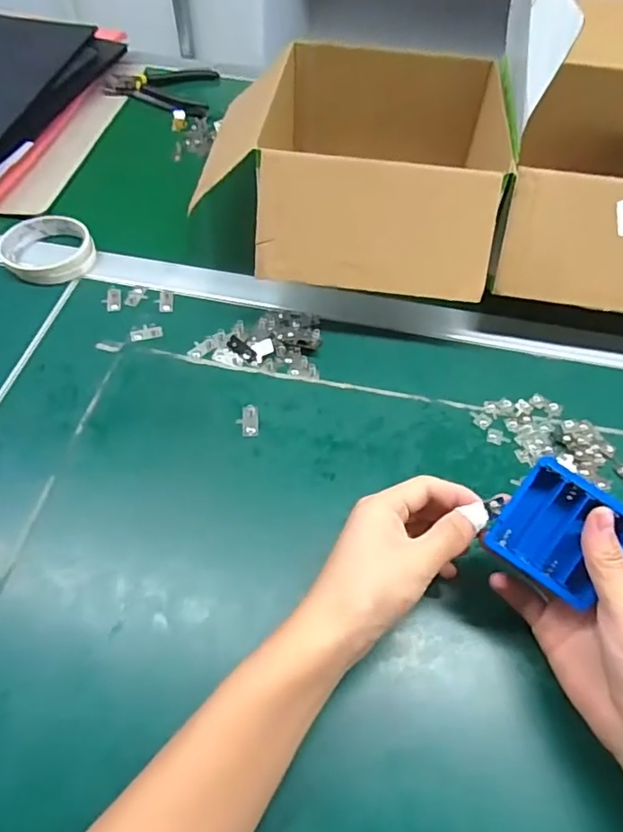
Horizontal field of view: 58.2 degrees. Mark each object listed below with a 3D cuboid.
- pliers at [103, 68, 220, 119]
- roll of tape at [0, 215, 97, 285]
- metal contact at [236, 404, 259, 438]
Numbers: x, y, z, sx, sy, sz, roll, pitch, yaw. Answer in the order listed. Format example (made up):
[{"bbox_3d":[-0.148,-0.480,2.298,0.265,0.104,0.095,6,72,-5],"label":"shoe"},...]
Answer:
[{"bbox_3d":[-0.209,-0.462,0.784,0.144,0.020,0.115,7,55,2],"label":"pliers"},{"bbox_3d":[-0.270,-0.172,0.572,0.085,0.019,0.089,1,55,-2],"label":"roll of tape"},{"bbox_3d":[-0.053,0.004,0.471,0.019,0.005,0.030,-6,56,-7],"label":"metal contact"}]

